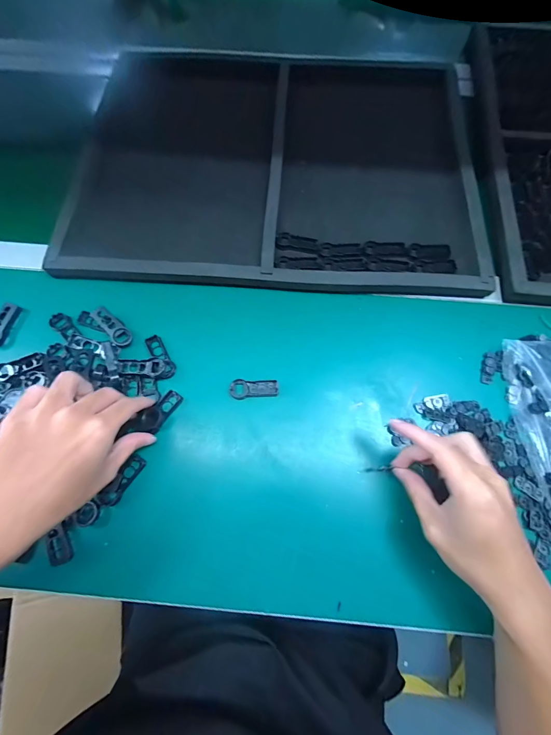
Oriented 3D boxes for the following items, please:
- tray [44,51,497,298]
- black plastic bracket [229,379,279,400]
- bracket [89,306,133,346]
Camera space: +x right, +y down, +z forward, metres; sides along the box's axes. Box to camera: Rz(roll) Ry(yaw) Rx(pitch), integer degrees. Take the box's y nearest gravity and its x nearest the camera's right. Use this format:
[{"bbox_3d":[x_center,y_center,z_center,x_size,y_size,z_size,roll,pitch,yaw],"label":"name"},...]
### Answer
[{"bbox_3d":[0.010,-0.305,0.430,0.532,0.040,0.419,4,73,2],"label":"tray"},{"bbox_3d":[-0.024,0.025,0.357,0.054,0.008,0.021,-2,73,0],"label":"black plastic bracket"},{"bbox_3d":[-0.194,-0.048,0.370,0.020,0.008,0.054,-44,91,-11],"label":"bracket"}]

